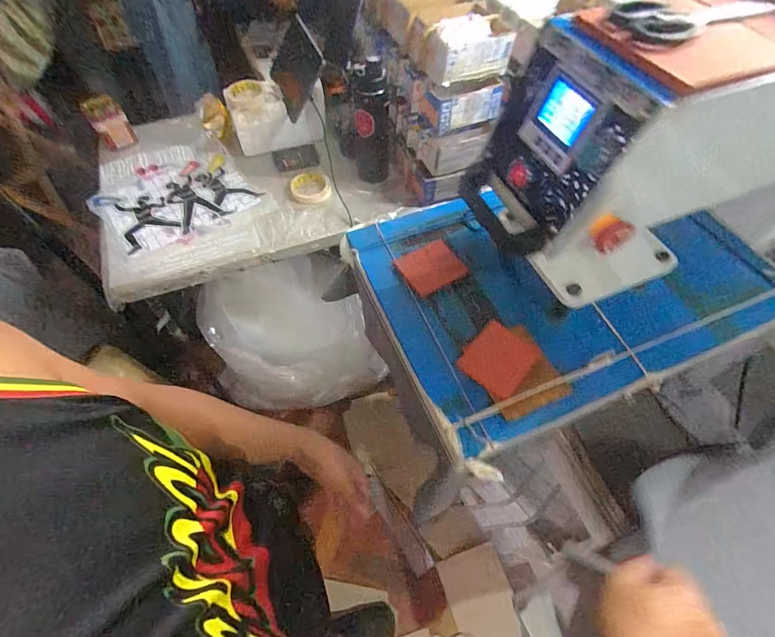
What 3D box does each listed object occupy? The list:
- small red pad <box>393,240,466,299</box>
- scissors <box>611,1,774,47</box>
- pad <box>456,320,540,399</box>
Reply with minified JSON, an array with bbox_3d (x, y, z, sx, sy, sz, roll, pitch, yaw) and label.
[{"bbox_3d":[0.066,-0.078,0.610,0.085,0.014,0.070,-29,84,13],"label":"small red pad"},{"bbox_3d":[0.270,-0.266,0.343,0.170,0.012,0.065,-24,62,-15],"label":"scissors"},{"bbox_3d":[0.147,0.055,0.525,0.078,0.008,0.083,41,89,14],"label":"pad"}]

